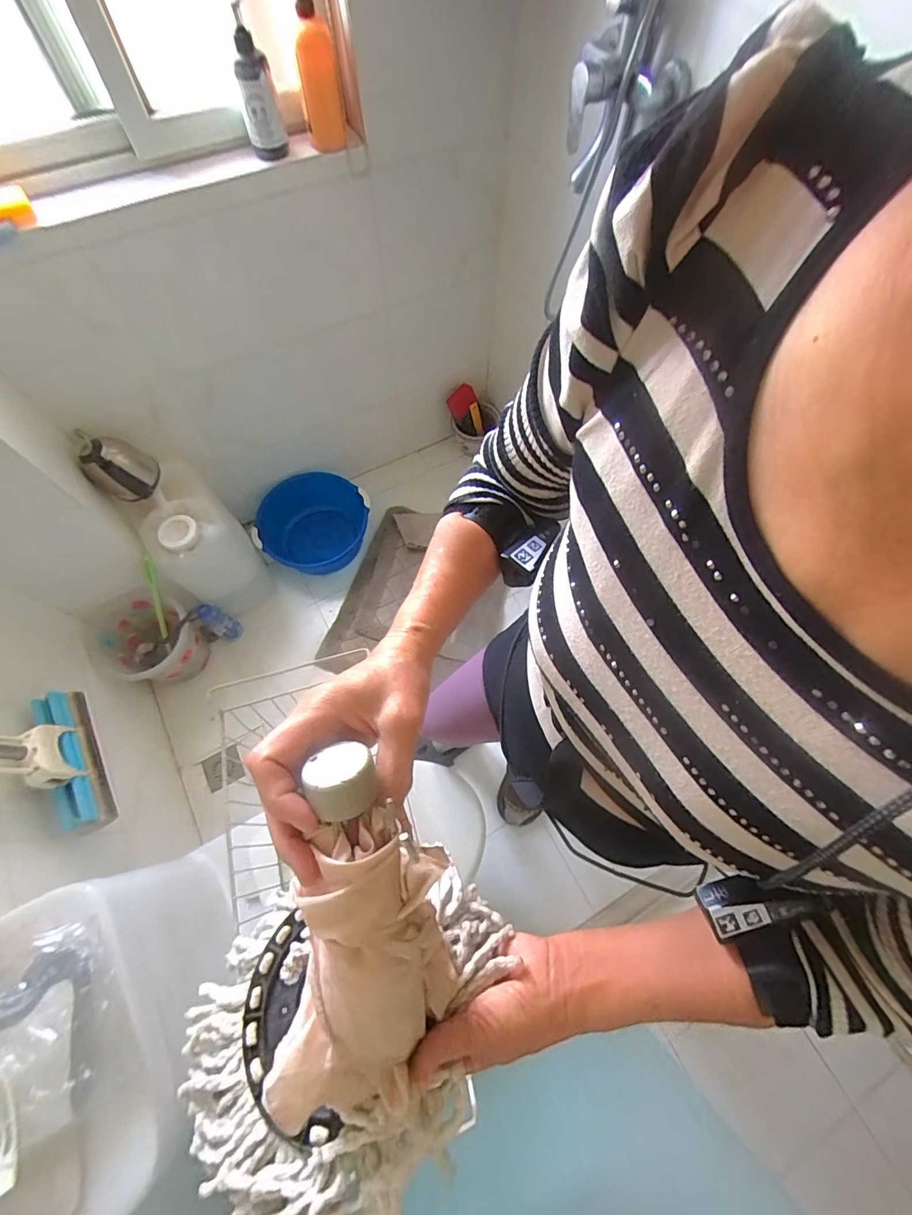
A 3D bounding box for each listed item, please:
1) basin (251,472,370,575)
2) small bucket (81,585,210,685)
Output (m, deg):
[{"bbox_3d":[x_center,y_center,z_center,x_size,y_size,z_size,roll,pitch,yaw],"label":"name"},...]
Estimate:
[{"bbox_3d":[-0.471,-0.281,1.524,0.357,0.142,0.290,-34,72,-14],"label":"basin"},{"bbox_3d":[-0.836,0.086,1.296,0.239,0.258,0.236,0,67,-1],"label":"small bucket"}]

